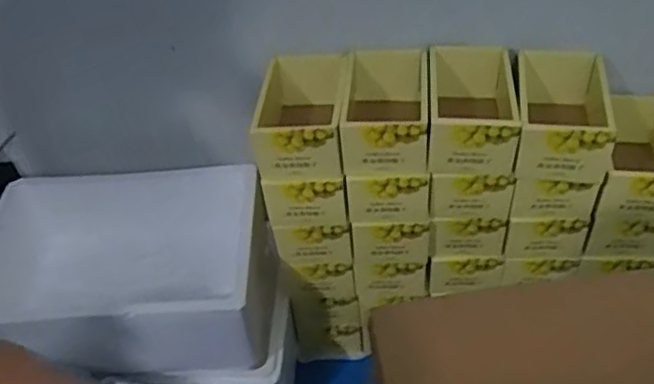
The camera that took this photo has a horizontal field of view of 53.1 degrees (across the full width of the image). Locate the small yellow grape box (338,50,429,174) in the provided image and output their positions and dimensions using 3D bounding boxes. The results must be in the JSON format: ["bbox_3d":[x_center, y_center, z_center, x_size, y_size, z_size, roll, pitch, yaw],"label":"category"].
[{"bbox_3d":[0.102,-0.135,1.132,0.135,0.113,0.220,1,43,5],"label":"small yellow grape box"}]

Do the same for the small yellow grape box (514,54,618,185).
[{"bbox_3d":[0.394,-0.122,1.105,0.149,0.123,0.225,7,44,12],"label":"small yellow grape box"}]

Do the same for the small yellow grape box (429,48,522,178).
[{"bbox_3d":[0.244,-0.131,1.111,0.140,0.111,0.197,1,43,6],"label":"small yellow grape box"}]

